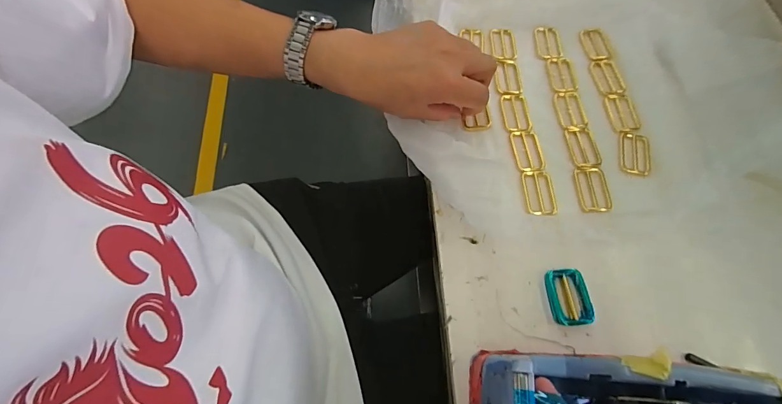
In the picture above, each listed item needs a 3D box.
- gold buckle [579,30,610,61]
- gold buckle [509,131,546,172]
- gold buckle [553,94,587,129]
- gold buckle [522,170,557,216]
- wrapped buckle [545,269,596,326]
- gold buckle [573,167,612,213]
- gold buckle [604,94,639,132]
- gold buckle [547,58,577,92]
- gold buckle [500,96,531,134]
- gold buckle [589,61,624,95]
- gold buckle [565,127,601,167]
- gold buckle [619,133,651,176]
[{"bbox_3d":[0.256,-0.197,0.471,0.027,0.010,0.048,-6,66,0],"label":"gold buckle"},{"bbox_3d":[0.151,-0.055,0.416,0.030,0.004,0.051,-6,66,0],"label":"gold buckle"},{"bbox_3d":[0.207,-0.105,0.436,0.029,0.004,0.049,-4,66,0],"label":"gold buckle"},{"bbox_3d":[0.155,-0.009,0.393,0.034,0.006,0.051,0,66,2],"label":"gold buckle"},{"bbox_3d":[0.163,0.087,0.347,0.033,0.011,0.050,-5,66,0],"label":"wrapped buckle"},{"bbox_3d":[0.210,-0.013,0.393,0.031,0.004,0.050,0,66,2],"label":"gold buckle"},{"bbox_3d":[0.263,-0.102,0.431,0.025,0.004,0.052,-6,66,-1],"label":"gold buckle"},{"bbox_3d":[0.208,-0.153,0.458,0.029,0.005,0.050,-4,66,0],"label":"gold buckle"},{"bbox_3d":[0.145,-0.101,0.437,0.030,0.007,0.053,-1,66,2],"label":"gold buckle"},{"bbox_3d":[0.262,-0.149,0.454,0.029,0.004,0.051,-10,66,-2],"label":"gold buckle"},{"bbox_3d":[0.211,-0.061,0.414,0.026,0.006,0.053,-5,66,0],"label":"gold buckle"},{"bbox_3d":[0.265,-0.052,0.410,0.032,0.004,0.052,12,67,7],"label":"gold buckle"}]

